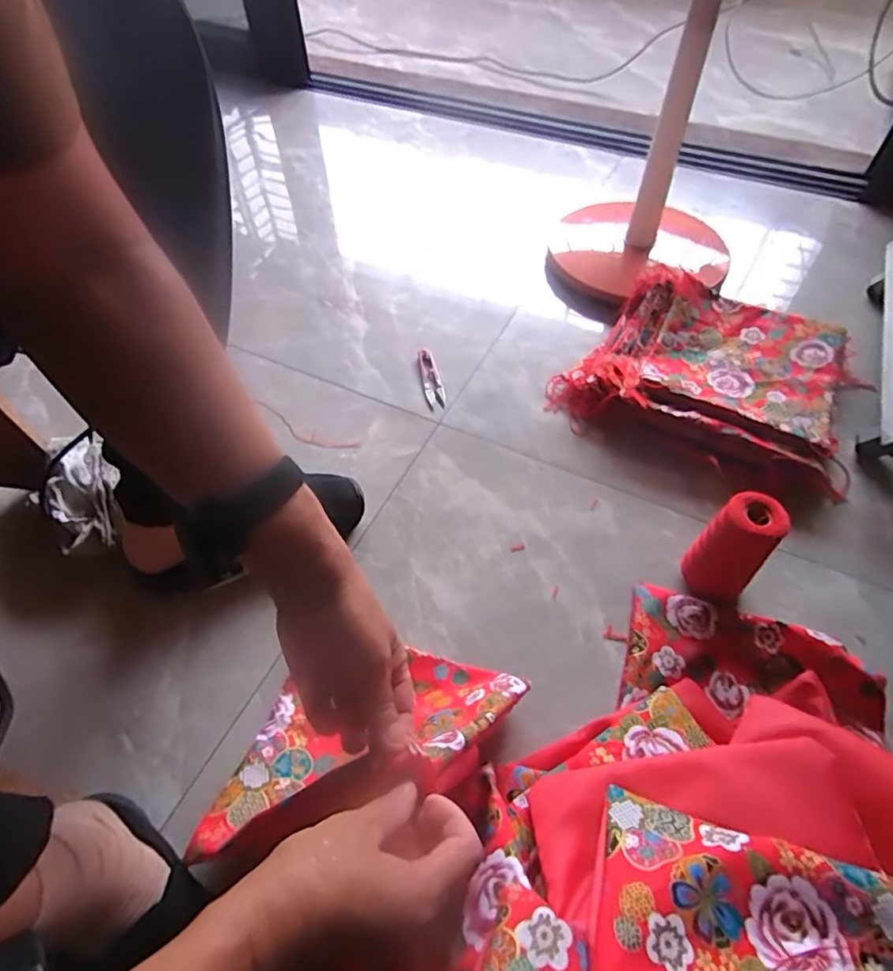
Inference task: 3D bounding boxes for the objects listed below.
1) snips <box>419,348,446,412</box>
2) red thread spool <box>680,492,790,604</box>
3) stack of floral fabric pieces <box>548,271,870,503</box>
[{"bbox_3d":[-0.021,-0.142,0.730,0.024,0.005,0.104,-12,55,-7],"label":"snips"},{"bbox_3d":[0.260,0.062,0.513,0.049,0.121,0.054,-38,63,-23],"label":"red thread spool"},{"bbox_3d":[0.335,-0.147,0.697,0.340,0.067,0.249,22,58,16],"label":"stack of floral fabric pieces"}]

